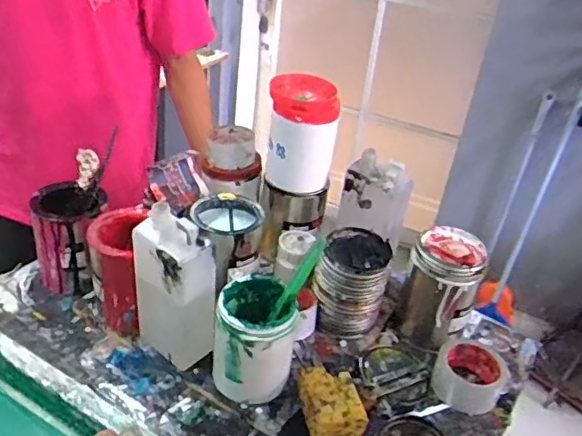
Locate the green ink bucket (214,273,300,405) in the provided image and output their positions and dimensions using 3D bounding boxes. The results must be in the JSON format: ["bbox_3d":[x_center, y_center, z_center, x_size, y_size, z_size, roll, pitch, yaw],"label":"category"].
[{"bbox_3d":[-0.047,0.160,0.762,0.098,0.161,0.117,14,34,10],"label":"green ink bucket"}]

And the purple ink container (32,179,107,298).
[{"bbox_3d":[-0.344,0.029,0.913,0.099,0.140,0.122,-3,35,-16],"label":"purple ink container"}]

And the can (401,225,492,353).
[{"bbox_3d":[0.233,0.108,0.893,0.099,0.162,0.108,5,34,-4],"label":"can"}]

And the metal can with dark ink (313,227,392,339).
[{"bbox_3d":[0.092,0.093,0.879,0.102,0.146,0.106,5,34,-4],"label":"metal can with dark ink"}]

